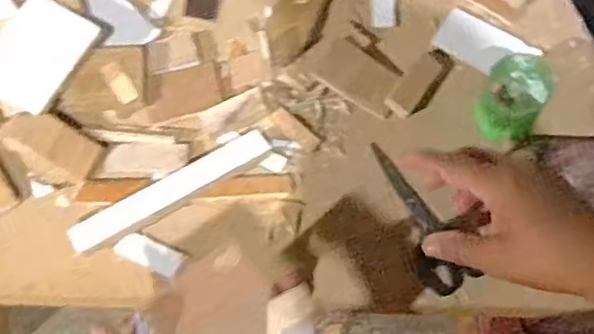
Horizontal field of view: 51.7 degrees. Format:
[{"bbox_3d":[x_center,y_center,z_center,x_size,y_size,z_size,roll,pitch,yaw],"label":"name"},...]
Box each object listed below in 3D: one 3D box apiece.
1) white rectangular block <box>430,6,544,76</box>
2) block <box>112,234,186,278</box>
[{"bbox_3d":[0.195,-0.127,0.634,0.095,0.012,0.053,35,74,16],"label":"white rectangular block"},{"bbox_3d":[-0.138,0.081,0.573,0.062,0.007,0.024,22,71,13],"label":"block"}]

